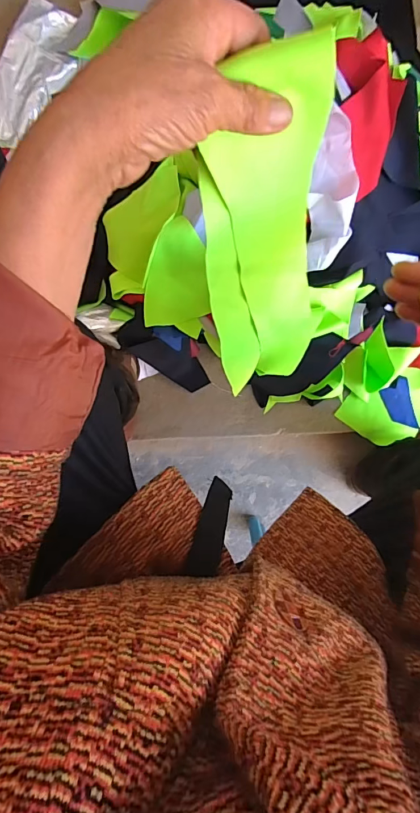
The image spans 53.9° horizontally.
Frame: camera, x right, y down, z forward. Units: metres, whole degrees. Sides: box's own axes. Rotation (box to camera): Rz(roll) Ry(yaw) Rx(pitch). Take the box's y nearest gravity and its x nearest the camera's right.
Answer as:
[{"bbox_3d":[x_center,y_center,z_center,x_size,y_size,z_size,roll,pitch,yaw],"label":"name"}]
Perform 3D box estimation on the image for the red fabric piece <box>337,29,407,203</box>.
[{"bbox_3d":[0.210,-0.374,0.524,0.072,0.028,0.192,-8,89,-6],"label":"red fabric piece"}]

